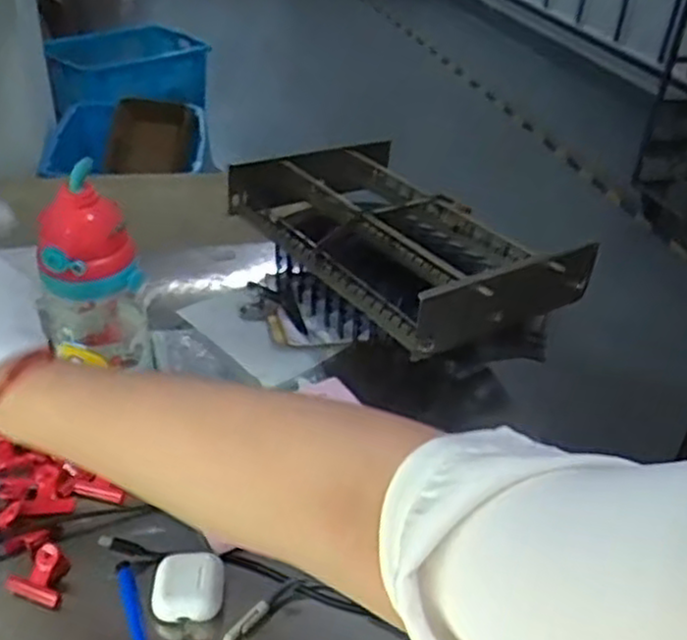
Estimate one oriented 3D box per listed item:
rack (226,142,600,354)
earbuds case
[{"bbox_3d":[0.049,-0.077,0.739,0.208,0.101,0.327,-21,42,-31],"label":"rack"},{"bbox_3d":[-0.104,0.178,0.494,0.046,0.025,0.040,5,35,2],"label":"earbuds case"}]

